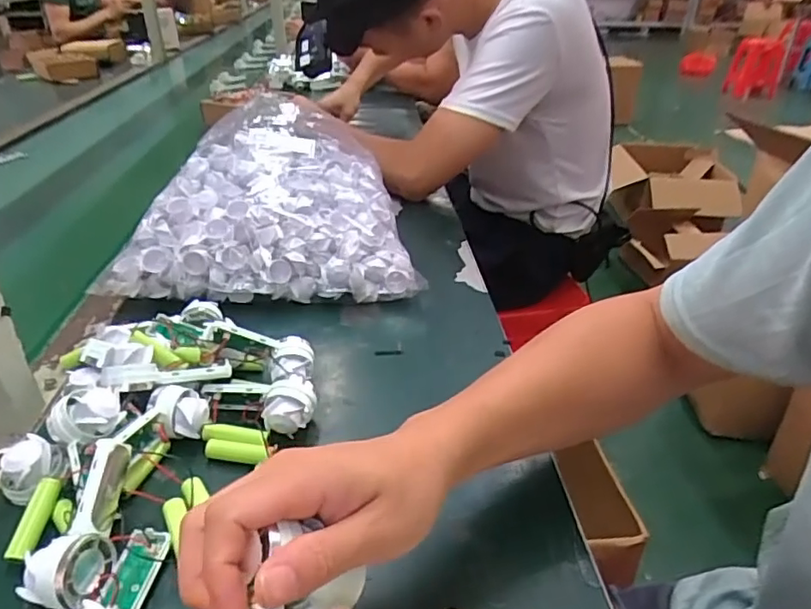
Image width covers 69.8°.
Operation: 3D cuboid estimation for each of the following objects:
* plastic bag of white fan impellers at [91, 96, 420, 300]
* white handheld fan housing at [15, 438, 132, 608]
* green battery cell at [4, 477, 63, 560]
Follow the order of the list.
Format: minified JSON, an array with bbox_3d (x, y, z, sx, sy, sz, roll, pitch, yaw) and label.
[{"bbox_3d":[-0.164,-0.145,0.740,0.320,0.145,0.352,-1,31,-6],"label":"plastic bag of white fan impellers"},{"bbox_3d":[-0.191,0.128,0.347,0.039,0.024,0.092,4,59,3],"label":"white handheld fan housing"},{"bbox_3d":[-0.234,0.135,0.367,0.012,0.011,0.049,6,56,6],"label":"green battery cell"}]

